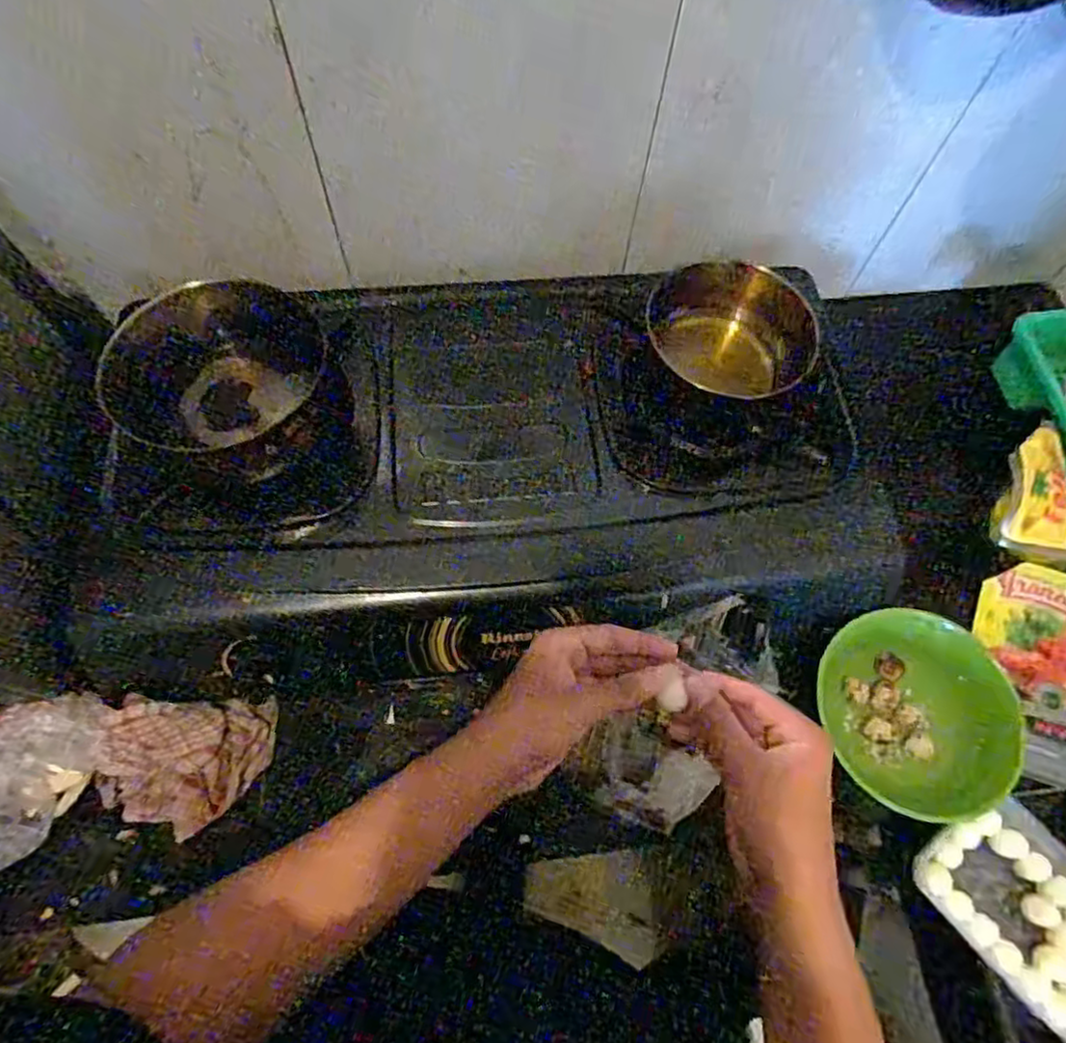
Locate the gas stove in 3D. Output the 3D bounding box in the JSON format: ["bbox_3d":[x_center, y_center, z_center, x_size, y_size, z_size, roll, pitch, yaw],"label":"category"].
[{"bbox_3d":[-0.019,-0.048,0.620,0.649,0.123,0.328,-2,66,-3],"label":"gas stove"}]

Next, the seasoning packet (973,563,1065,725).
[{"bbox_3d":[0.501,0.116,0.663,0.115,0.009,0.144,16,75,21],"label":"seasoning packet"}]

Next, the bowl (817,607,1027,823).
[{"bbox_3d":[0.342,0.166,0.599,0.143,0.061,0.178,-30,71,-14],"label":"bowl"}]

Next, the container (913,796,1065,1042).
[{"bbox_3d":[0.415,0.321,0.565,0.123,0.044,0.162,-35,72,-16],"label":"container"}]

